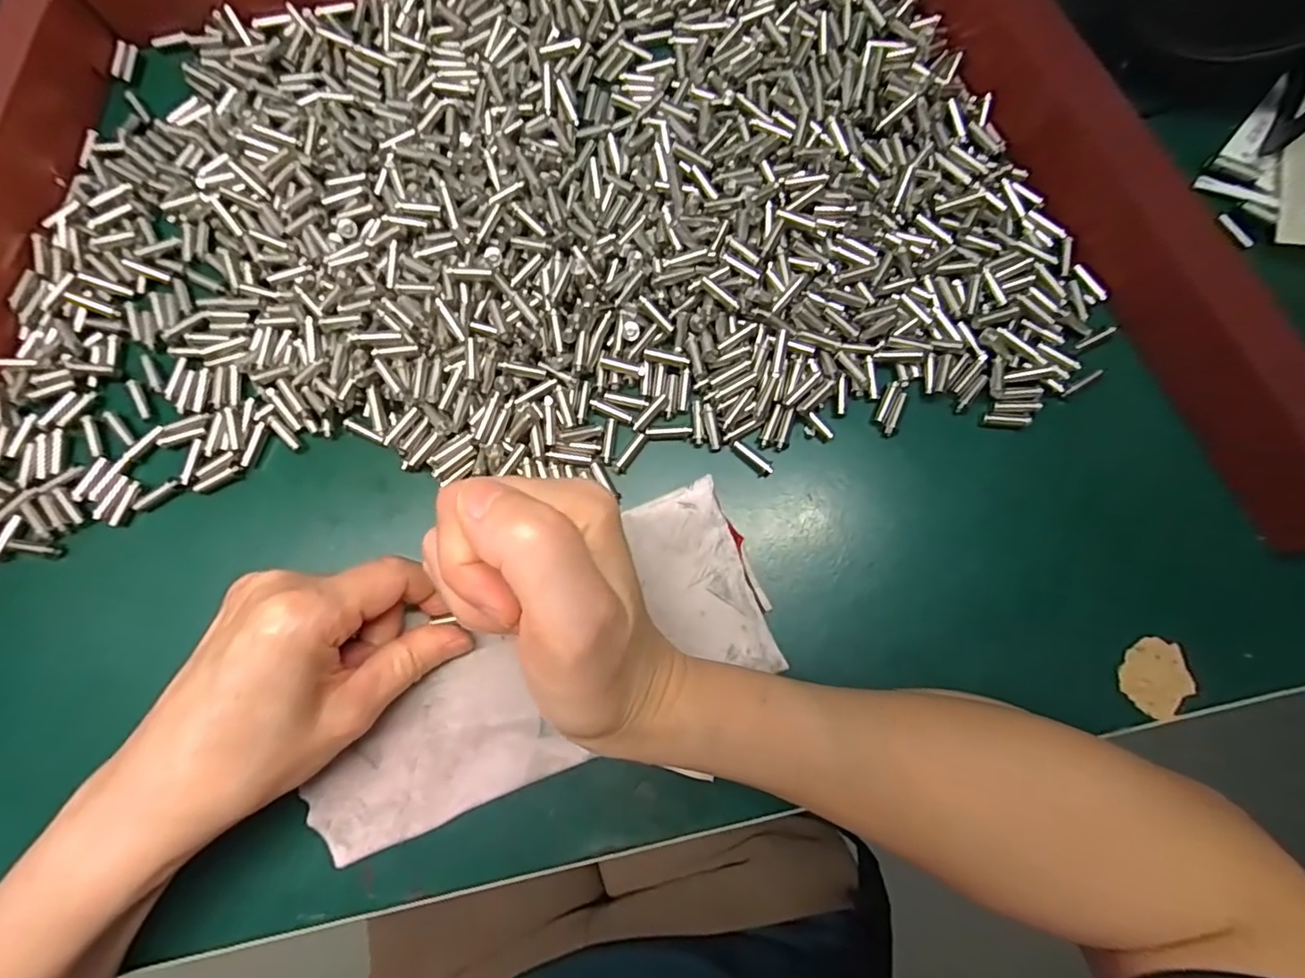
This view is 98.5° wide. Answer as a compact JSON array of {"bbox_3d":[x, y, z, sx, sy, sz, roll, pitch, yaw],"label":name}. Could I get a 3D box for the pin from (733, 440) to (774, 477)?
[{"bbox_3d":[0.044,-0.014,0.248,0.020,0.004,0.006,43,81,6],"label":"pin"}]

